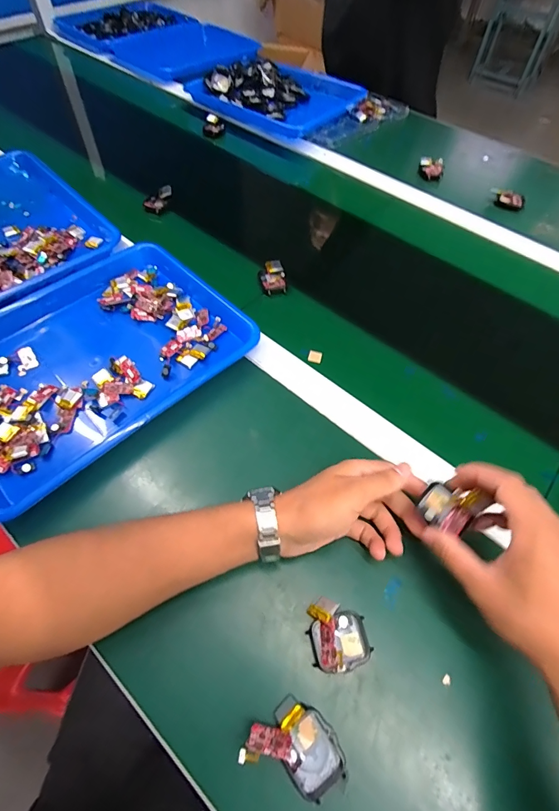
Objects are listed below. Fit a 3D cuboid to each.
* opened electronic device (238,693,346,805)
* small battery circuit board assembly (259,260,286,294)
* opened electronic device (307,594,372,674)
[{"bbox_3d":[0.013,0.242,0.274,0.067,0.019,0.044,26,61,14],"label":"opened electronic device"},{"bbox_3d":[-0.010,-0.181,0.547,0.036,0.017,0.055,-3,58,-3],"label":"small battery circuit board assembly"},{"bbox_3d":[0.048,0.183,0.311,0.045,0.021,0.051,-8,58,-6],"label":"opened electronic device"}]

